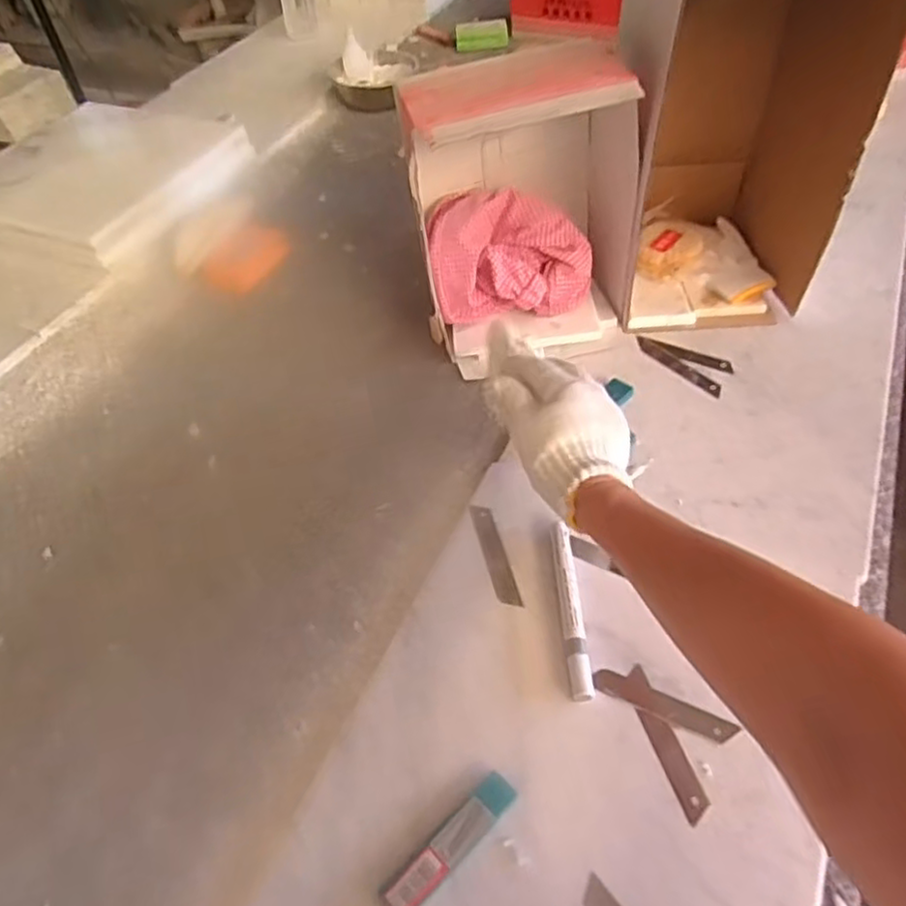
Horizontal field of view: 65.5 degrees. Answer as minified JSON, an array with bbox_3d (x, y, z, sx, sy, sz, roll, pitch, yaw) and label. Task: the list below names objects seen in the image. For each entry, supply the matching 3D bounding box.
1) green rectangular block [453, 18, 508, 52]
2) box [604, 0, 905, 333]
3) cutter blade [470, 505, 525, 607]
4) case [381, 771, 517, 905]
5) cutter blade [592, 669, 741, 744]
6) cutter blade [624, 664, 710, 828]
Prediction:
[{"bbox_3d":[0.051,-0.749,1.263,0.095,0.036,0.052,-1,50,4],"label":"green rectangular block"},{"bbox_3d":[0.251,-0.296,0.662,0.191,0.311,0.181,-5,50,1],"label":"box"},{"bbox_3d":[0.034,0.082,0.567,0.018,0.004,0.096,-15,52,-3],"label":"cutter blade"},{"bbox_3d":[-0.001,0.237,0.426,0.097,0.009,0.020,-38,57,-24],"label":"case"},{"bbox_3d":[0.142,0.172,0.479,0.094,0.005,0.019,19,54,19],"label":"cutter blade"},{"bbox_3d":[0.140,0.189,0.465,0.018,0.004,0.099,-16,50,-6],"label":"cutter blade"}]

